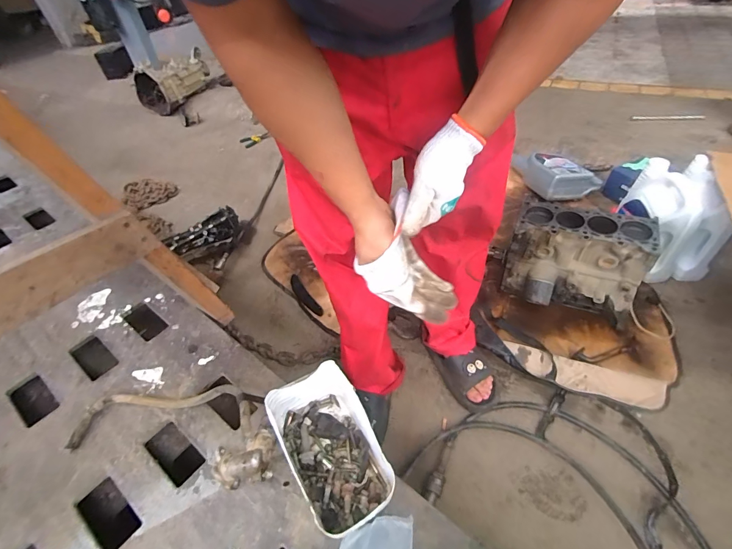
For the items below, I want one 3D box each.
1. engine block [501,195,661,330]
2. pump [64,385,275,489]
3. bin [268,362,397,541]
[{"bbox_3d":[0.568,-0.025,0.999,0.324,0.234,0.218,18,51,22],"label":"engine block"},{"bbox_3d":[-0.304,0.245,0.593,0.362,0.053,0.145,4,45,11],"label":"pump"},{"bbox_3d":[-0.050,0.252,0.539,0.119,0.108,0.191,-25,47,-18],"label":"bin"}]

